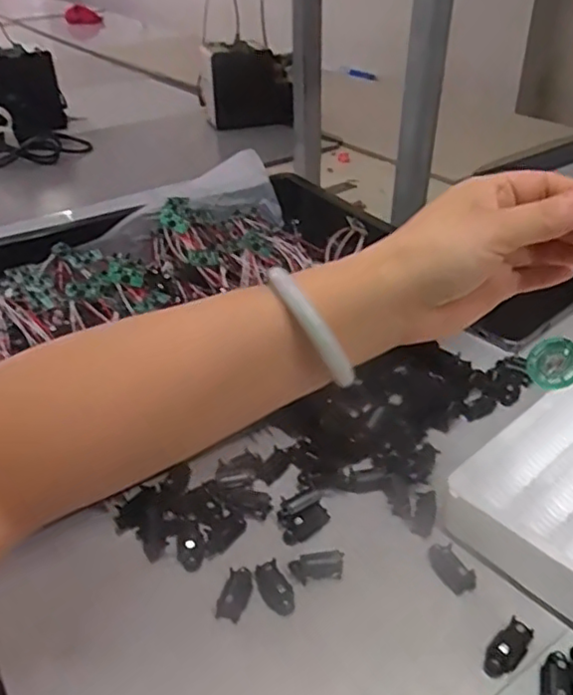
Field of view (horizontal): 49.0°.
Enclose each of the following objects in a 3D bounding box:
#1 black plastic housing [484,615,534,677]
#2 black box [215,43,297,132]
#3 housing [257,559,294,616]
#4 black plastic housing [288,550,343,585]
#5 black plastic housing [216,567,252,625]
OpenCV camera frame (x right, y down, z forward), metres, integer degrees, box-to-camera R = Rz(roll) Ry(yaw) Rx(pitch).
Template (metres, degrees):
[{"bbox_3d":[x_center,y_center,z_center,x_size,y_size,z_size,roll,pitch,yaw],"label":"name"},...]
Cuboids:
[{"bbox_3d":[0.126,0.171,0.358,0.036,0.007,0.017,-39,47,-22],"label":"black plastic housing"},{"bbox_3d":[-0.071,-0.520,1.277,0.156,0.152,0.040,-8,35,-8],"label":"black box"},{"bbox_3d":[-0.008,0.152,0.399,0.017,0.016,0.033,-18,38,-22],"label":"housing"},{"bbox_3d":[0.020,0.143,0.407,0.033,0.020,0.011,-8,35,-9],"label":"black plastic housing"},{"bbox_3d":[-0.032,0.154,0.397,0.017,0.012,0.036,10,36,16],"label":"black plastic housing"}]

